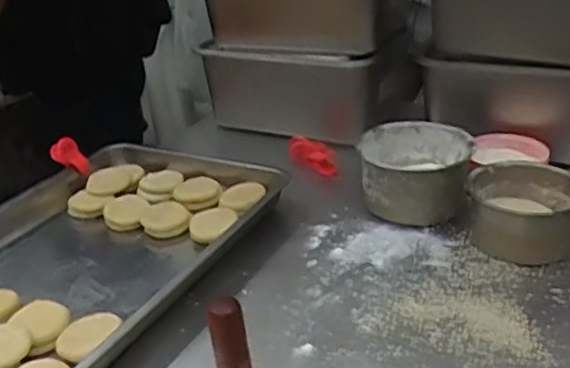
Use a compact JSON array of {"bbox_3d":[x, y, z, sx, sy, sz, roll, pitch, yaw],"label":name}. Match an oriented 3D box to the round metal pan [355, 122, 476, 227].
[{"bbox_3d":[0.180,-0.018,0.859,0.147,0.081,0.144,-2,28,6],"label":"round metal pan"}]

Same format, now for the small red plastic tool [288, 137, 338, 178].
[{"bbox_3d":[0.047,-0.045,1.000,0.047,0.021,0.103,-27,50,-32],"label":"small red plastic tool"}]

